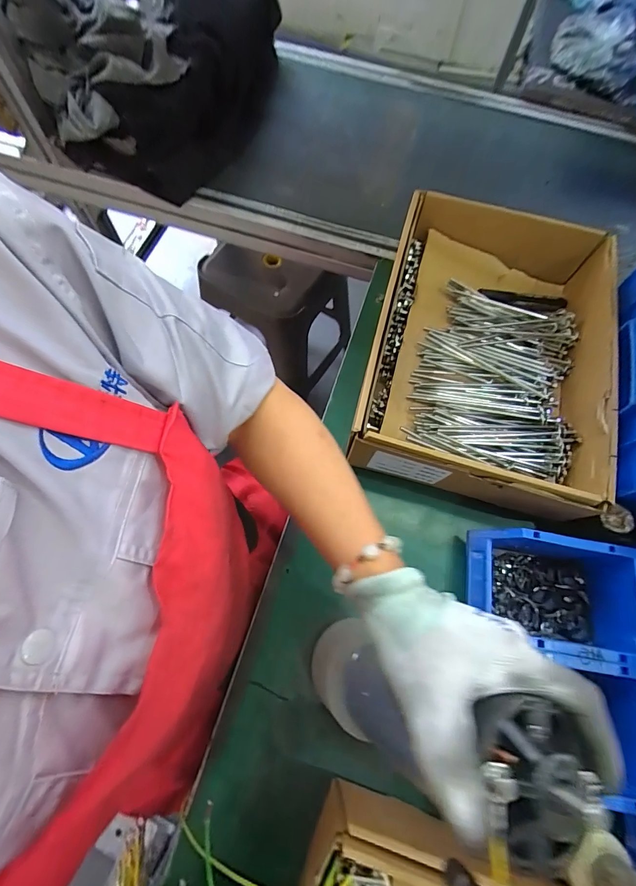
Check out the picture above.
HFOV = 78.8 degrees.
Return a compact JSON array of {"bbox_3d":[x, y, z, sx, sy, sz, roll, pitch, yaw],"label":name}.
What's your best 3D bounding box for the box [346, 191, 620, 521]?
[{"bbox_3d":[0.214,-0.124,0.480,0.253,0.081,0.375,16,69,4],"label":"box"}]

